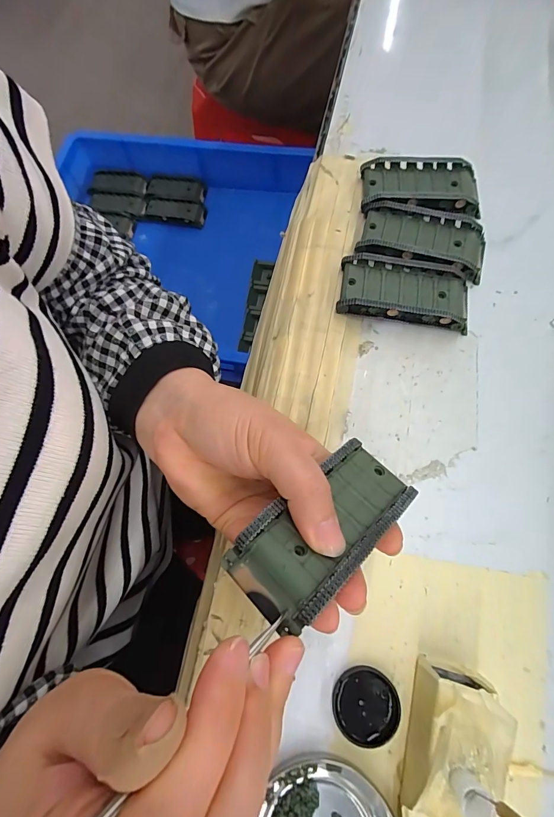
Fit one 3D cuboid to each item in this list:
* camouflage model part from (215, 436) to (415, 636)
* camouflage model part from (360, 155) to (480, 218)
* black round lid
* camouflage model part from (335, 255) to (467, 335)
[{"bbox_3d":[0.025,0.051,0.172,0.042,0.021,0.094,45,53,14],"label":"camouflage model part"},{"bbox_3d":[0.118,-0.179,0.307,0.094,0.019,0.051,5,72,3],"label":"camouflage model part"},{"bbox_3d":[0.049,0.163,0.206,0.035,0.007,0.034,0,72,1],"label":"black round lid"},{"bbox_3d":[0.094,-0.085,0.276,0.093,0.022,0.044,8,72,4],"label":"camouflage model part"}]

